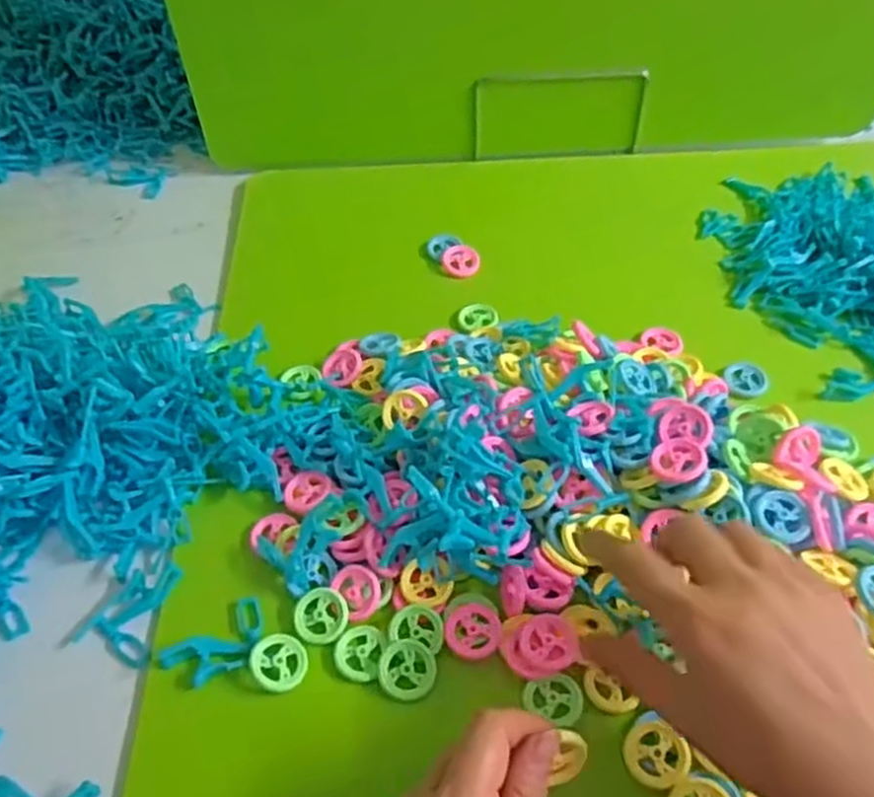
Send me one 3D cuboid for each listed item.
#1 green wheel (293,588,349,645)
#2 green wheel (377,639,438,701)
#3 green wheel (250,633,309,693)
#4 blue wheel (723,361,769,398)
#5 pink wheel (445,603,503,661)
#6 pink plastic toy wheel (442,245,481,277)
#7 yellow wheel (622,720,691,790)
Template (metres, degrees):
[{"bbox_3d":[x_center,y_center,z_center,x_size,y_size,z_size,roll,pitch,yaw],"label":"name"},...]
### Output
[{"bbox_3d":[-0.063,0.118,0.431,0.029,0.004,0.030,0,47,0],"label":"green wheel"},{"bbox_3d":[-0.015,0.141,0.412,0.030,0.004,0.030,0,47,0],"label":"green wheel"},{"bbox_3d":[-0.083,0.138,0.416,0.029,0.004,0.030,12,51,-15],"label":"green wheel"},{"bbox_3d":[0.213,-0.015,0.544,0.029,0.007,0.031,0,47,0],"label":"blue wheel"},{"bbox_3d":[0.020,0.124,0.424,0.030,0.004,0.031,0,47,0],"label":"pink wheel"},{"bbox_3d":[0.019,-0.109,0.626,0.030,0.007,0.029,3,52,4],"label":"pink plastic toy wheel"},{"bbox_3d":[0.105,0.171,0.381,0.027,0.008,0.030,-34,55,-27],"label":"yellow wheel"}]

